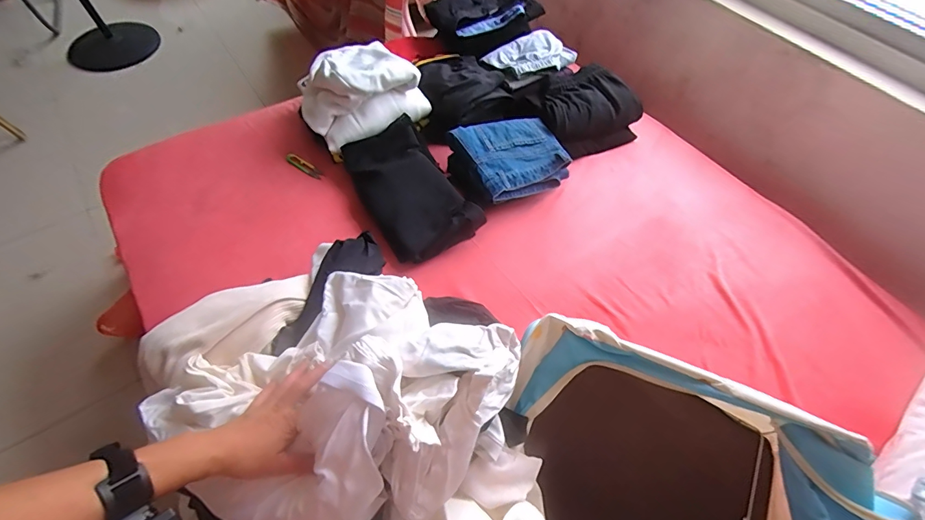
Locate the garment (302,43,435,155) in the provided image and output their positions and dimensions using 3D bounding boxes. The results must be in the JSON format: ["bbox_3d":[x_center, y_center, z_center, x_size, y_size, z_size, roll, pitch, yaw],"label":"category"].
[{"bbox_3d":[-0.263,-0.427,1.052,0.280,0.161,0.241,-28,63,-19],"label":"garment"}]

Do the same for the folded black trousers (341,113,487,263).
[{"bbox_3d":[-0.123,-0.174,0.971,0.202,0.087,0.357,-29,64,-19],"label":"folded black trousers"}]

